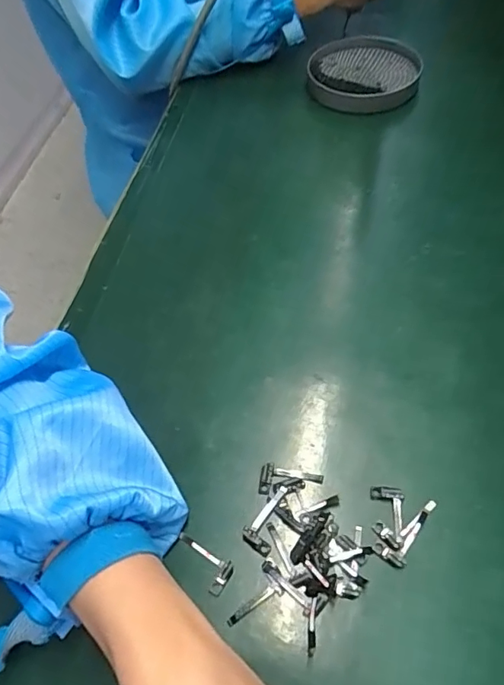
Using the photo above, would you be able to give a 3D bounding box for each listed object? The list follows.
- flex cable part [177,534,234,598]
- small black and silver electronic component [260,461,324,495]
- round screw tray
[{"bbox_3d":[-0.028,0.120,0.266,0.035,0.004,0.018,23,60,18],"label":"flex cable part"},{"bbox_3d":[0.022,0.082,0.287,0.036,0.004,0.018,9,57,10],"label":"small black and silver electronic component"},{"bbox_3d":[0.116,-0.288,0.521,0.124,0.029,0.124,-2,56,3],"label":"round screw tray"}]

